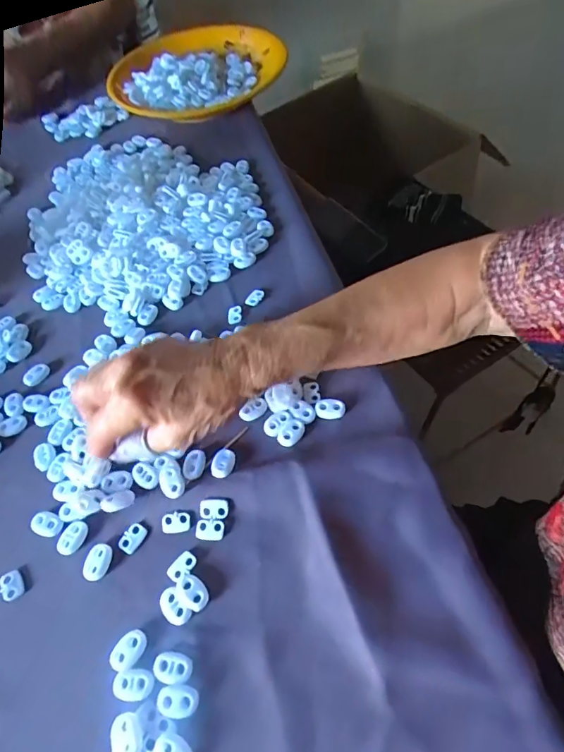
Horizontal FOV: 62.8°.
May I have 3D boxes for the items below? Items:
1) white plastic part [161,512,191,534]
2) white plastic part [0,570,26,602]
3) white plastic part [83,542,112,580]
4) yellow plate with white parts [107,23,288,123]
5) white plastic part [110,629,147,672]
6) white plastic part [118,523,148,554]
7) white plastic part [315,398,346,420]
[{"bbox_3d":[-0.072,0.098,0.311,0.019,0.004,0.013,-3,55,5],"label":"white plastic part"},{"bbox_3d":[-0.177,0.135,0.300,0.014,0.004,0.019,-34,58,-16],"label":"white plastic part"},{"bbox_3d":[-0.121,0.121,0.302,0.016,0.004,0.022,4,56,10],"label":"white plastic part"},{"bbox_3d":[-0.120,-0.412,0.628,0.193,0.046,0.224,27,62,21],"label":"yellow plate with white parts"},{"bbox_3d":[-0.090,0.160,0.271,0.016,0.004,0.022,33,65,26],"label":"white plastic part"},{"bbox_3d":[-0.100,0.108,0.310,0.013,0.004,0.019,25,62,23],"label":"white plastic part"},{"bbox_3d":[0.037,0.025,0.350,0.022,0.006,0.015,9,57,13],"label":"white plastic part"}]

